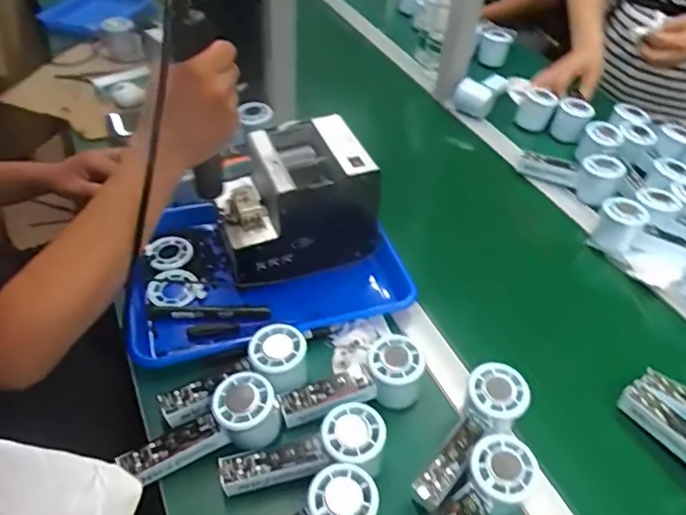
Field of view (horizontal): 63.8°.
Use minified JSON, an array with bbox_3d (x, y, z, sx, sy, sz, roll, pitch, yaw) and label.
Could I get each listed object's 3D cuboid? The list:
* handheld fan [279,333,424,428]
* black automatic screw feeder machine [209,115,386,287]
[{"bbox_3d":[0.007,0.125,0.555,0.141,0.058,0.047,-8,45,-13],"label":"handheld fan"},{"bbox_3d":[-0.059,-0.073,0.675,0.183,0.139,0.134,-12,46,-16],"label":"black automatic screw feeder machine"}]

